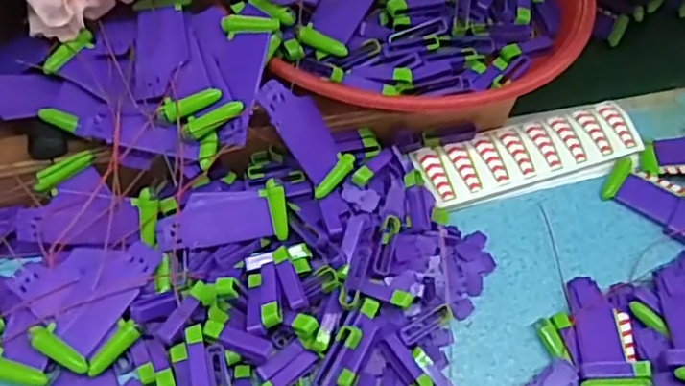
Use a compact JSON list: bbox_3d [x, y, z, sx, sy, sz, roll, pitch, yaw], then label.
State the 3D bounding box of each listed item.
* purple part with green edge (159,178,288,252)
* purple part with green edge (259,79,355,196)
[{"bbox_3d":[-0.083,0.017,0.450,0.085,0.007,0.038,-5,80,-9],"label":"purple part with green edge"},{"bbox_3d":[-0.024,-0.043,0.454,0.037,0.088,0.004,-43,26,-28],"label":"purple part with green edge"}]

